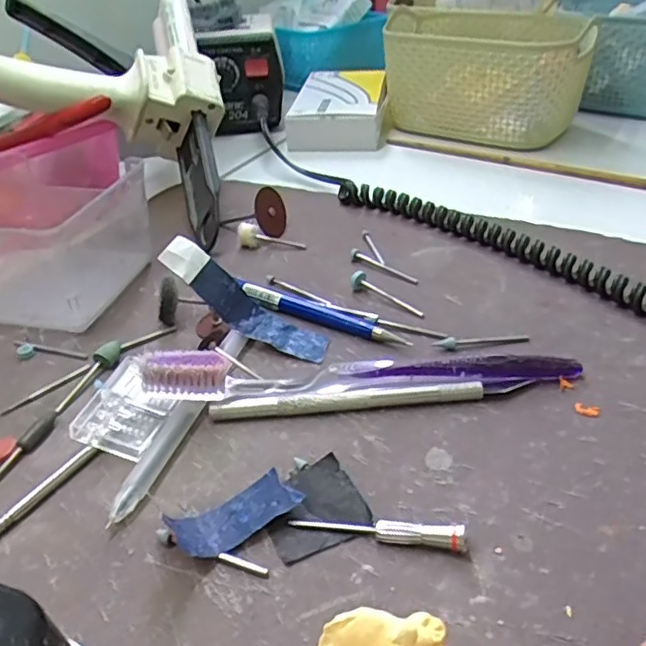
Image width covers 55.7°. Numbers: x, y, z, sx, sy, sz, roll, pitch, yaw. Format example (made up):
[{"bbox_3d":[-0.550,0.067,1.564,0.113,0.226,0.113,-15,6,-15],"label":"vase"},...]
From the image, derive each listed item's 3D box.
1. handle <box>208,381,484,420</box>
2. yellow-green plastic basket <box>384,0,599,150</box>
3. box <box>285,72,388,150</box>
[{"bbox_3d":[0.010,0.032,0.258,0.113,0.008,0.004,-4,-6,-2],"label":"handle"},{"bbox_3d":[0.137,-0.217,0.539,0.175,0.084,0.131,19,41,27],"label":"yellow-green plastic basket"},{"bbox_3d":[0.016,-0.203,0.570,0.083,0.032,0.142,1,36,6],"label":"box"}]

